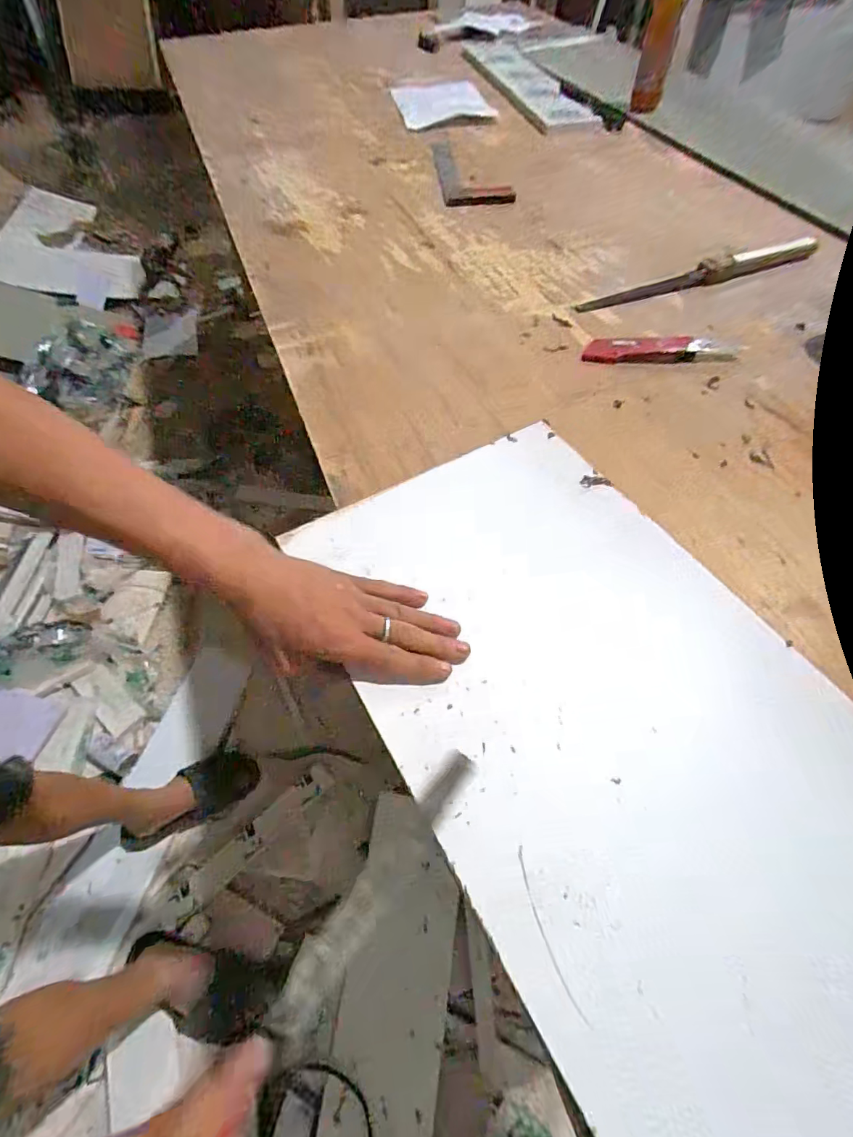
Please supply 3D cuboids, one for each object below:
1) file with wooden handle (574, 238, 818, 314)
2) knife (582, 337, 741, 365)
[{"bbox_3d":[0.395,-0.418,0.690,0.380,0.024,0.043,-17,59,-9],"label":"file with wooden handle"},{"bbox_3d":[0.294,-0.272,0.603,0.184,0.011,0.048,6,59,5],"label":"knife"}]

